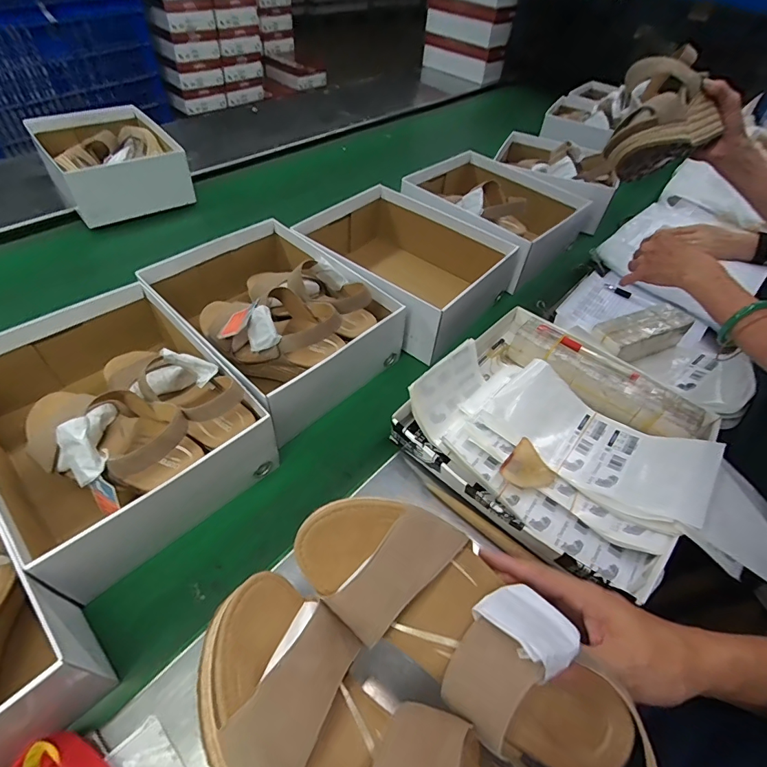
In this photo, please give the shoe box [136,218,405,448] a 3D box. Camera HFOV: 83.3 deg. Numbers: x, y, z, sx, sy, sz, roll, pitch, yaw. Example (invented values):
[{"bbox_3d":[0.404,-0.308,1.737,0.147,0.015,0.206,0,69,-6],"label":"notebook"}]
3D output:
[{"bbox_3d":[-0.162,-0.110,0.624,0.329,0.114,0.243,36,54,24],"label":"shoe box"}]

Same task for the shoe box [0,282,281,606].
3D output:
[{"bbox_3d":[-0.310,0.026,0.494,0.245,0.113,0.313,-35,61,-30],"label":"shoe box"}]

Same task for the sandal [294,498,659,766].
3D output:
[{"bbox_3d":[0.050,0.152,0.271,0.232,0.091,0.093,34,54,15],"label":"sandal"}]

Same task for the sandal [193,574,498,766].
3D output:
[{"bbox_3d":[-0.007,0.206,0.233,0.230,0.087,0.084,35,55,19],"label":"sandal"}]

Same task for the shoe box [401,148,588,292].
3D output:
[{"bbox_3d":[0.199,-0.354,0.858,0.322,0.104,0.270,36,54,24],"label":"shoe box"}]

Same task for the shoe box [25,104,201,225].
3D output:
[{"bbox_3d":[-0.548,-0.451,0.881,0.210,0.101,0.262,-29,57,-28],"label":"shoe box"}]

